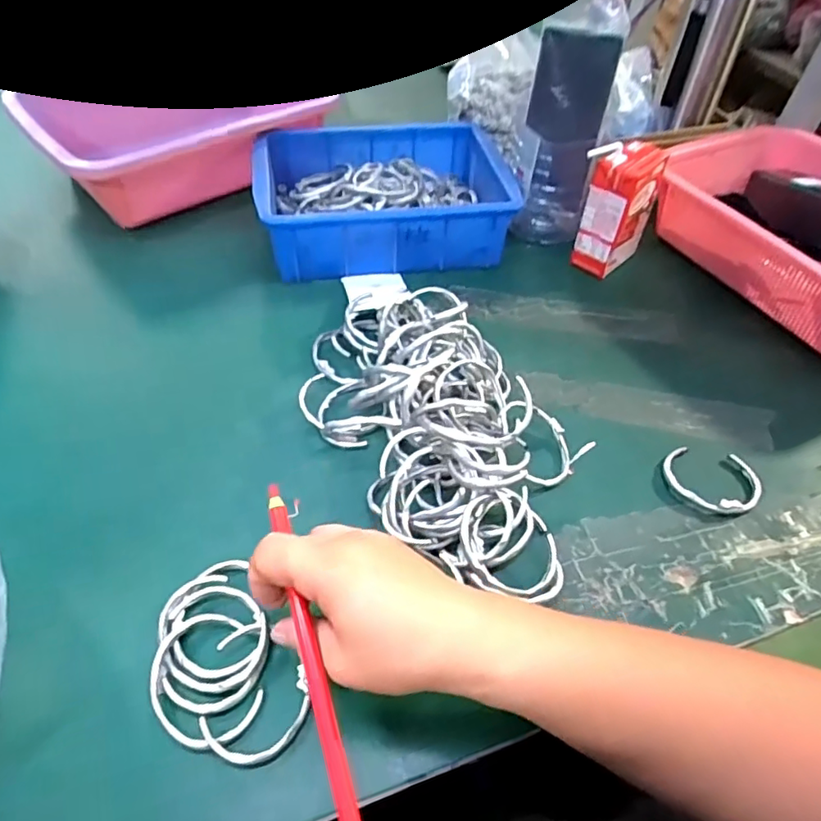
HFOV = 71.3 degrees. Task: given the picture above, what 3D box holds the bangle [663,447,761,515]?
[{"bbox_3d":[0.219,0.051,0.413,0.067,0.010,0.053,9,52,1],"label":"bangle"}]

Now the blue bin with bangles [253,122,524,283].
[{"bbox_3d":[-0.029,-0.219,0.577,0.235,0.065,0.170,-5,53,-9],"label":"blue bin with bangles"}]

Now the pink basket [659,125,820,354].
[{"bbox_3d":[0.376,-0.172,0.545,0.192,0.103,0.310,-22,55,-22],"label":"pink basket"}]

